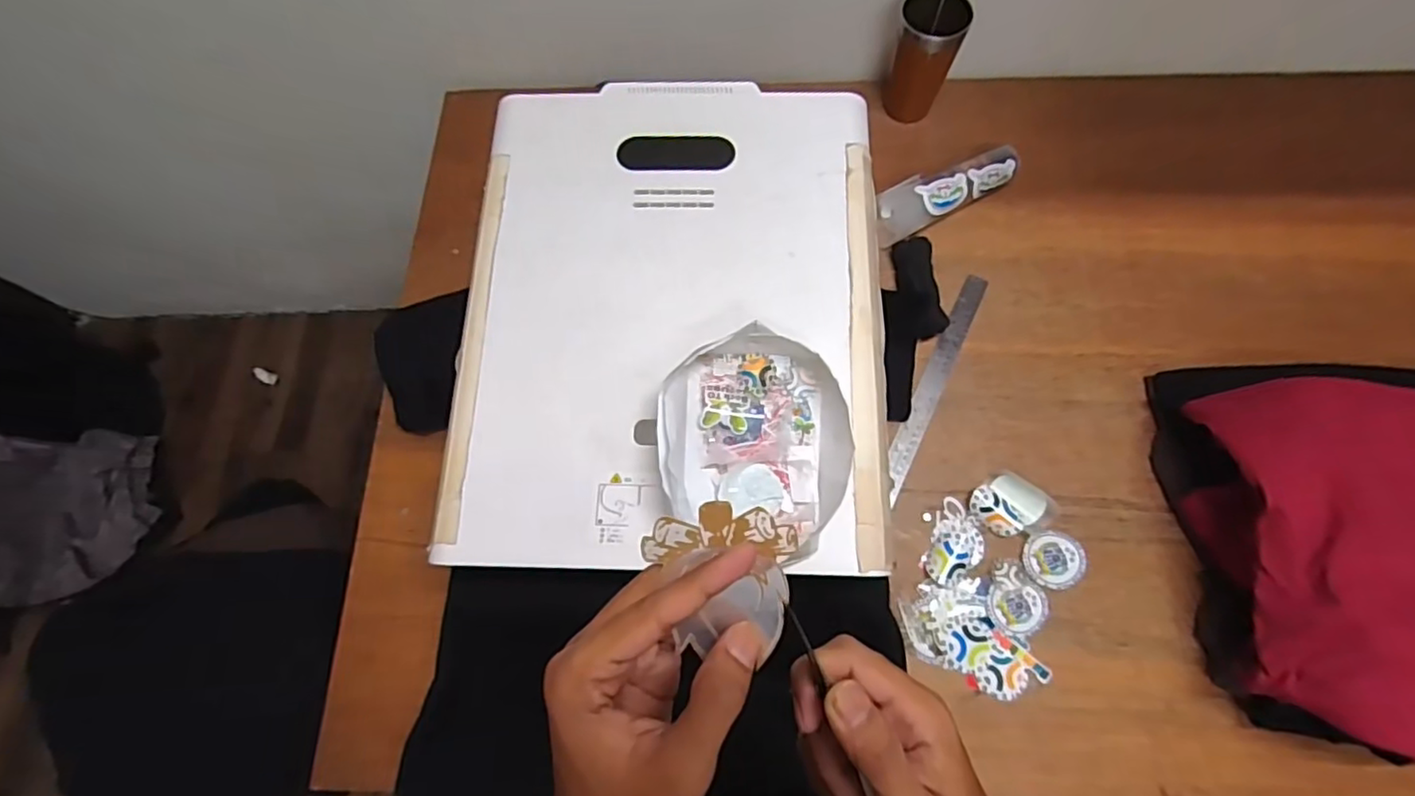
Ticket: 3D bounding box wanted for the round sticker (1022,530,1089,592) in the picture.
[{"bbox_3d":[0.371,0.173,0.676,0.061,0.009,0.059,-1,70,2],"label":"round sticker"}]

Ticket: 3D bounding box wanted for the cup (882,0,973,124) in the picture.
[{"bbox_3d":[0.274,-0.431,0.811,0.080,0.142,0.066,19,72,9],"label":"cup"}]

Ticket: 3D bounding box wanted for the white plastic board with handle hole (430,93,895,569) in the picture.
[{"bbox_3d":[-0.033,-0.094,0.611,0.395,0.025,0.493,1,70,3],"label":"white plastic board with handle hole"}]

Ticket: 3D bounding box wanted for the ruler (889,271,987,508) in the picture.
[{"bbox_3d":[0.268,-0.019,0.750,0.028,0.006,0.303,23,74,16],"label":"ruler"}]

